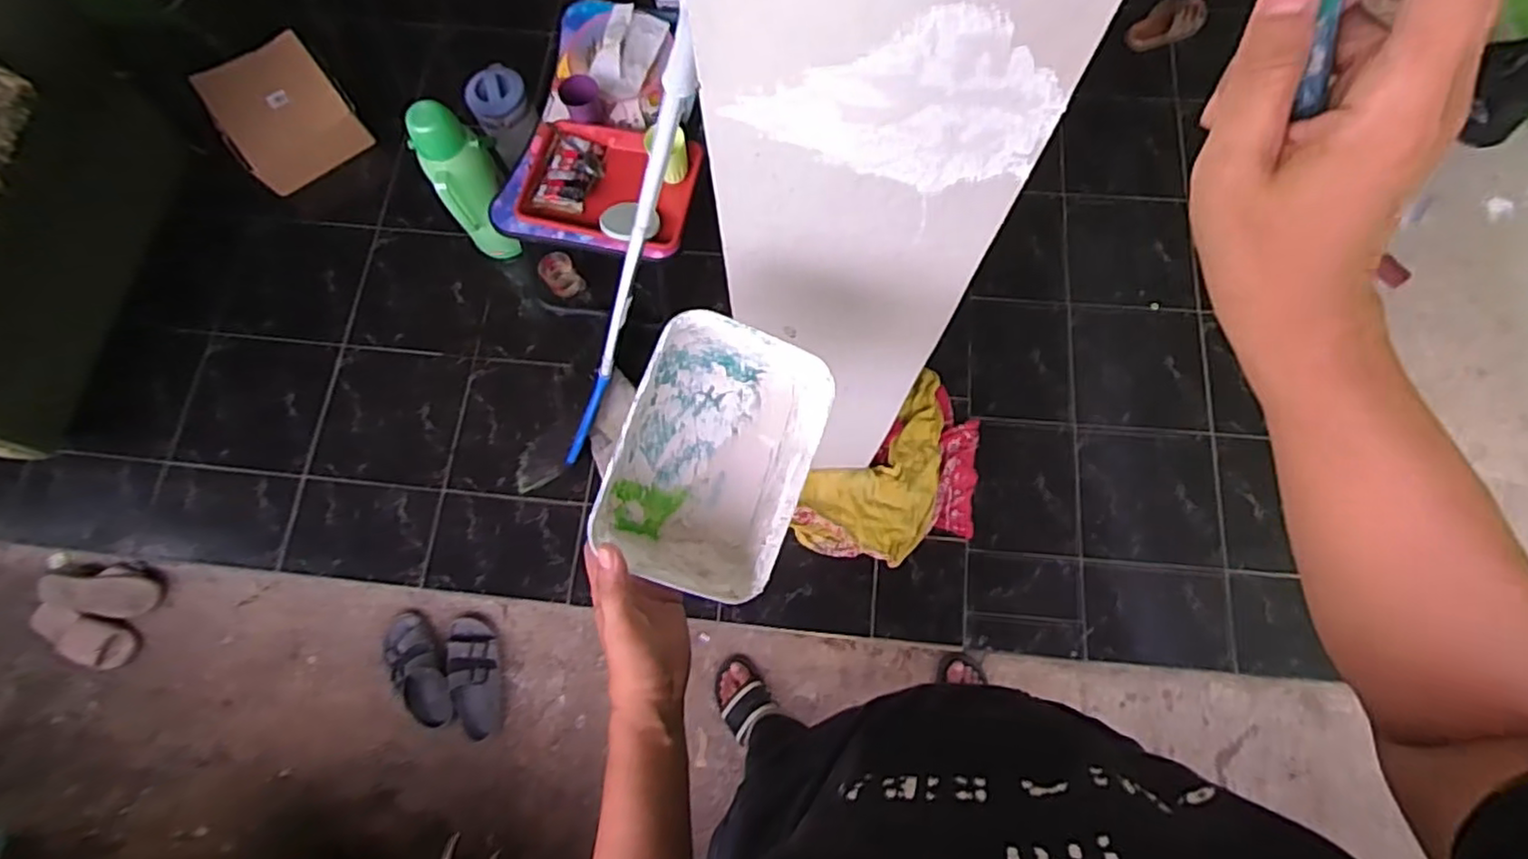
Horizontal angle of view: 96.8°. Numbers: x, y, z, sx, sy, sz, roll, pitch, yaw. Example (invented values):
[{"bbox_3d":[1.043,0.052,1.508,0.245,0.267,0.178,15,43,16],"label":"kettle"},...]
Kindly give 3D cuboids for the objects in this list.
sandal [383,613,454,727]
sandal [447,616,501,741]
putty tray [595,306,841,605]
[{"bbox_3d":[-0.706,0.488,1.382,0.102,0.067,0.239,-25,75,-5],"label":"sandal"},{"bbox_3d":[-0.593,0.503,1.381,0.100,0.083,0.237,-9,74,0],"label":"sandal"},{"bbox_3d":[-0.041,0.027,0.535,0.137,0.087,0.211,25,83,-10],"label":"putty tray"}]

